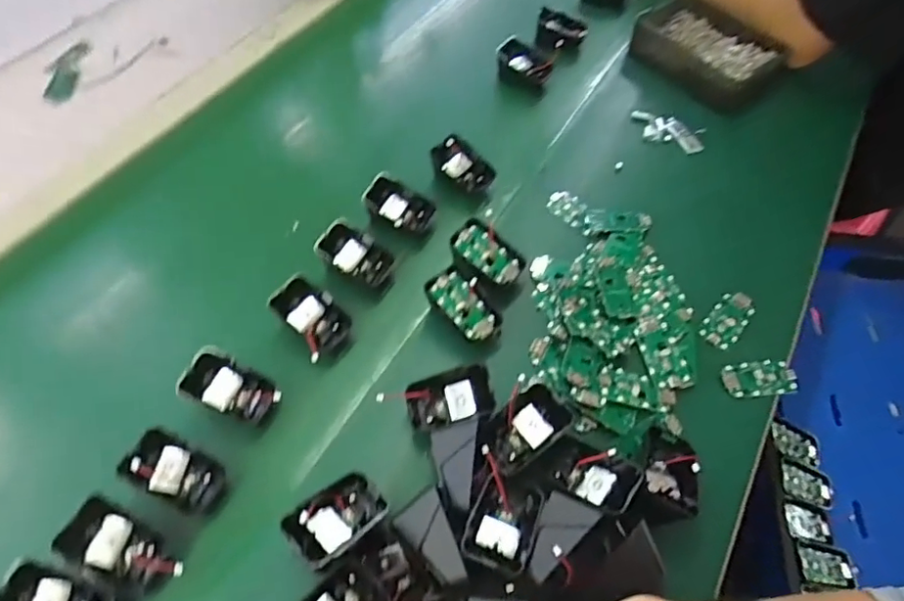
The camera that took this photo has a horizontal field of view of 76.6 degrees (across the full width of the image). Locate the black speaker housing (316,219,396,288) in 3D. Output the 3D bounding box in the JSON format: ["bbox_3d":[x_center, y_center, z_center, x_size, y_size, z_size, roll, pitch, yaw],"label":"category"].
[{"bbox_3d":[-0.089,-0.042,0.544,0.067,0.040,0.048,18,57,12],"label":"black speaker housing"}]

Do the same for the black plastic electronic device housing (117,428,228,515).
[{"bbox_3d":[-0.205,0.130,0.429,0.062,0.043,0.045,22,58,14],"label":"black plastic electronic device housing"}]

